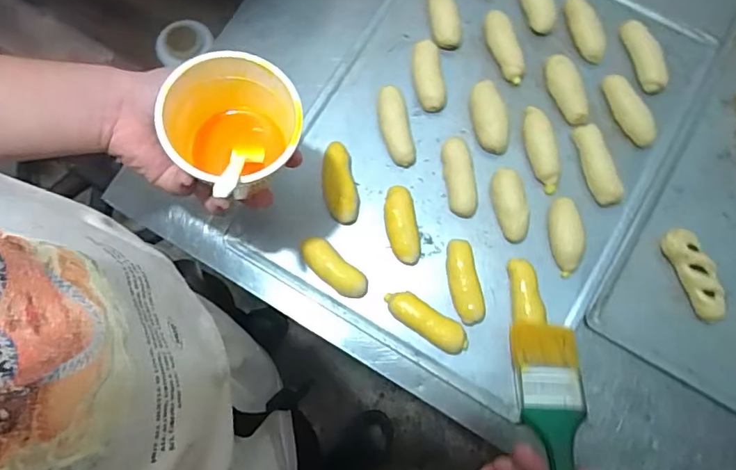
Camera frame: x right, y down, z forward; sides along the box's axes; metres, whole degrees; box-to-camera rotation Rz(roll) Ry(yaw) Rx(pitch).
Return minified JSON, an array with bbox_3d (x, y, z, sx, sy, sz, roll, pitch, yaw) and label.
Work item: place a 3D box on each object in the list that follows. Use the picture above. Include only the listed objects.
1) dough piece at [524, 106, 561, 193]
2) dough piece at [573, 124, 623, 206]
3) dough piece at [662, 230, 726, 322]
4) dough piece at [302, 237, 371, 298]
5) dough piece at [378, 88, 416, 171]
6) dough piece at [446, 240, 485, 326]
[{"bbox_3d":[0.169,-0.083,0.512,0.024,0.018,0.084,-9,76,-3],"label":"dough piece"},{"bbox_3d":[0.223,-0.069,0.512,0.021,0.022,0.081,-14,76,-4],"label":"dough piece"},{"bbox_3d":[0.303,0.037,0.488,0.028,0.023,0.086,-23,77,-6],"label":"dough piece"},{"bbox_3d":[-0.032,0.032,0.494,0.073,0.021,0.027,41,79,-3],"label":"dough piece"},{"bbox_3d":[0.027,-0.107,0.522,0.027,0.022,0.078,-16,77,-4],"label":"dough piece"},{"bbox_3d":[0.089,0.044,0.485,0.028,0.021,0.076,-13,76,-4],"label":"dough piece"}]

